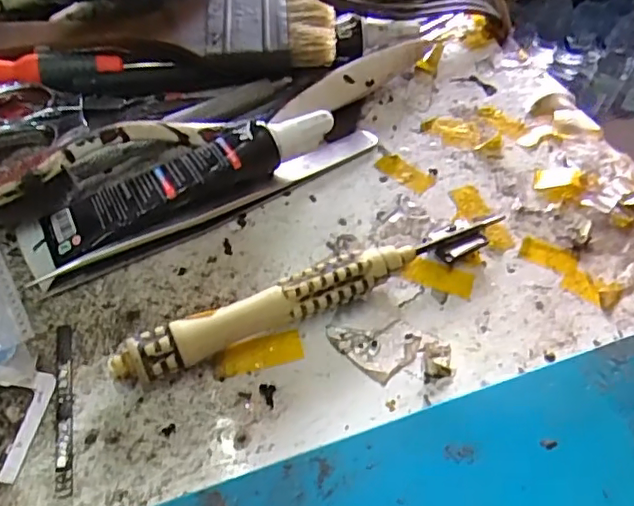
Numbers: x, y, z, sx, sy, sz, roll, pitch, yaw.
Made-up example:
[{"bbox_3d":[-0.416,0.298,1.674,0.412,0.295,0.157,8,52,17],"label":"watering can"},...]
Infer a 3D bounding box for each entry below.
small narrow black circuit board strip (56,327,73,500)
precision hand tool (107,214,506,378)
[{"bbox_3d":[-0.068,0.040,0.153,0.004,0.004,0.048,-10,55,-12],"label":"small narrow black circuit board strip"},{"bbox_3d":[0.002,0.012,0.172,0.122,0.014,0.012,-19,57,-18],"label":"precision hand tool"}]

